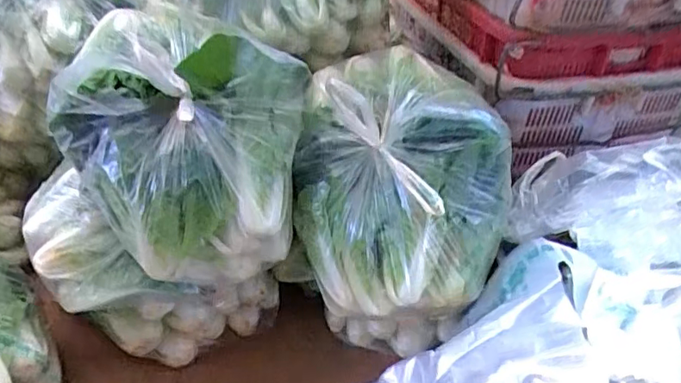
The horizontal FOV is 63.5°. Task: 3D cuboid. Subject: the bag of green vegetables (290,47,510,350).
[{"bbox_3d":[0.082,0.049,0.810,0.278,0.403,0.265,11,38,12],"label":"bag of green vegetables"}]

